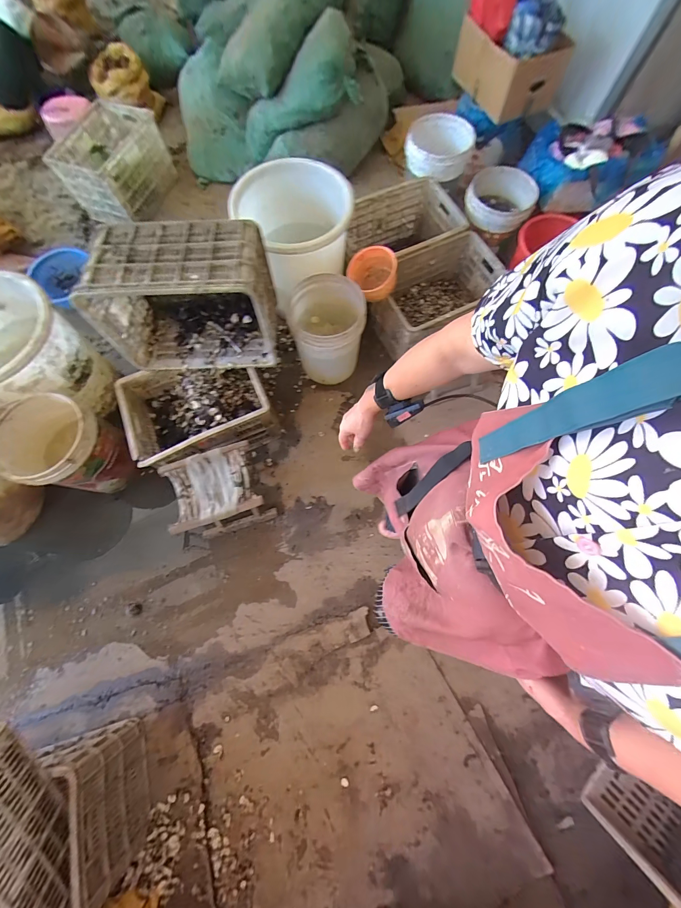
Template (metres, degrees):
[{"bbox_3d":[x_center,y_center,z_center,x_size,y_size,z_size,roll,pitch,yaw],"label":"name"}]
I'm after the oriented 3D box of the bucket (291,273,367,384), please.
[{"bbox_3d":[-0.049,-0.505,1.374,0.283,0.396,0.274,0,73,1],"label":"bucket"}]

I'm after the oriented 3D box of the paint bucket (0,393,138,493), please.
[{"bbox_3d":[-1.050,-0.015,1.242,0.355,0.314,0.319,29,75,9],"label":"paint bucket"}]

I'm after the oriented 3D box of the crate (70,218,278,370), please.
[{"bbox_3d":[-0.516,-0.528,1.084,0.545,0.355,0.308,-1,73,1],"label":"crate"}]

